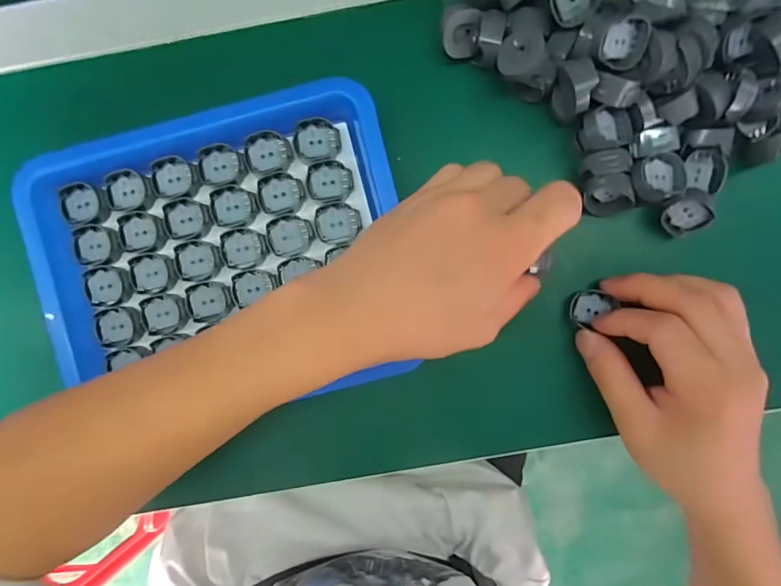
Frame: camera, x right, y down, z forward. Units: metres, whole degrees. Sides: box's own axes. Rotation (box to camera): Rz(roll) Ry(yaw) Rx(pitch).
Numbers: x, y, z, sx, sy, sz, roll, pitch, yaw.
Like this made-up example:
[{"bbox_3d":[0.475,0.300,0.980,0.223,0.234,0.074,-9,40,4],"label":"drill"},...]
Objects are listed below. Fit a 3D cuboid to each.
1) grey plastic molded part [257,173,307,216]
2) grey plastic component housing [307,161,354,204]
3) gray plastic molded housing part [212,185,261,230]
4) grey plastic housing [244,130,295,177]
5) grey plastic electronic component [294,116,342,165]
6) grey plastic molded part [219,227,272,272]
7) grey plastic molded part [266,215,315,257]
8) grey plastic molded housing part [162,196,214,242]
[{"bbox_3d":[-0.066,-0.060,0.273,0.028,0.004,0.024,-6,89,1],"label":"grey plastic molded part"},{"bbox_3d":[-0.037,-0.068,0.275,0.028,0.008,0.024,-13,89,1],"label":"grey plastic component housing"},{"bbox_3d":[-0.095,-0.053,0.274,0.028,0.004,0.026,0,89,1],"label":"gray plastic molded housing part"},{"bbox_3d":[-0.073,-0.085,0.273,0.028,0.004,0.024,-5,89,1],"label":"grey plastic housing"},{"bbox_3d":[-0.045,-0.093,0.275,0.028,0.010,0.025,-16,89,1],"label":"grey plastic electronic component"},{"bbox_3d":[-0.089,-0.027,0.278,0.028,0.007,0.025,-6,89,1],"label":"grey plastic molded part"},{"bbox_3d":[-0.061,-0.035,0.277,0.028,0.005,0.024,-11,89,1],"label":"grey plastic molded part"},{"bbox_3d":[-0.123,-0.046,0.277,0.028,0.007,0.025,-3,89,1],"label":"grey plastic molded housing part"}]

